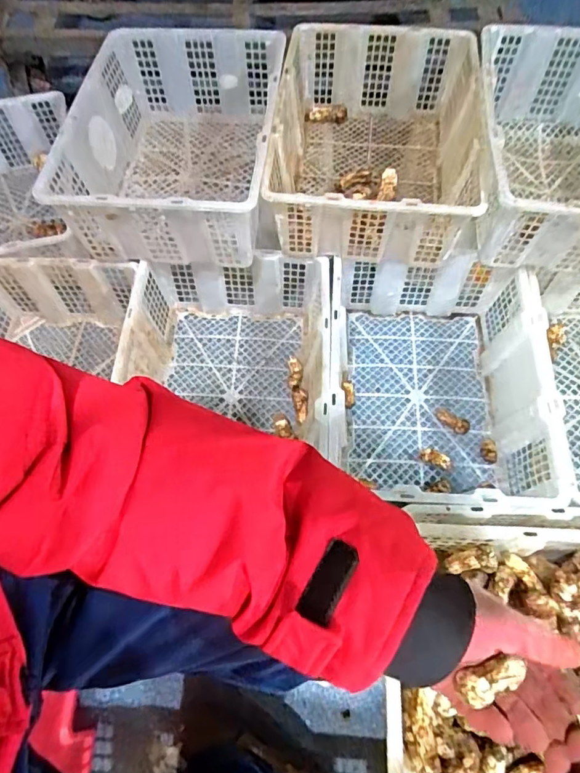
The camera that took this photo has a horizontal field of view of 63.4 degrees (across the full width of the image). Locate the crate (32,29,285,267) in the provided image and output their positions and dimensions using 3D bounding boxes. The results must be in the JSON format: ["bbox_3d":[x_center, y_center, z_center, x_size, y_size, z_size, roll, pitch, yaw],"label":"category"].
[{"bbox_3d":[-0.213,-0.459,0.886,0.366,0.193,0.521,5,66,3],"label":"crate"}]

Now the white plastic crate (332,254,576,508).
[{"bbox_3d":[0.249,-0.005,0.827,0.341,0.171,0.444,1,65,1],"label":"white plastic crate"}]

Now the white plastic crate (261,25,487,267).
[{"bbox_3d":[0.156,-0.442,0.851,0.344,0.189,0.474,6,66,4],"label":"white plastic crate"}]

